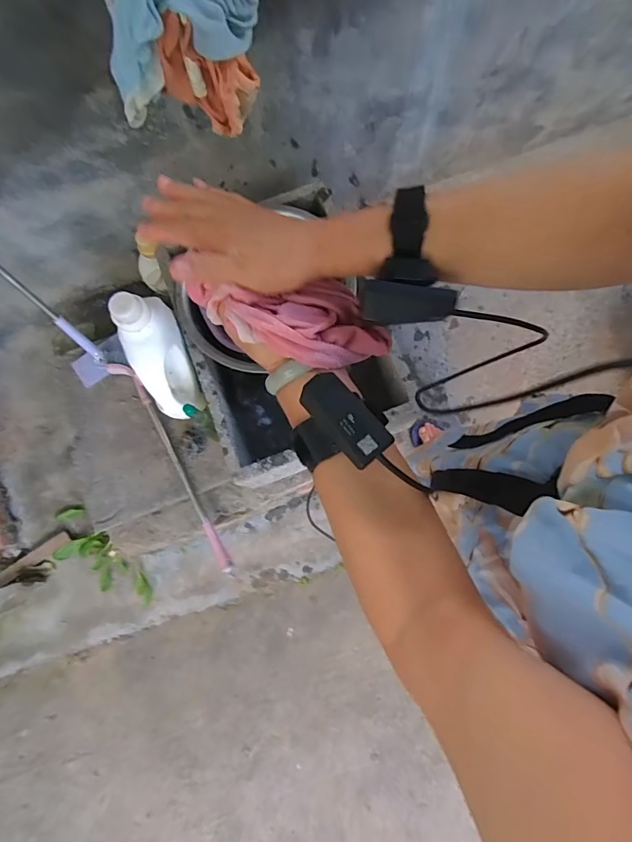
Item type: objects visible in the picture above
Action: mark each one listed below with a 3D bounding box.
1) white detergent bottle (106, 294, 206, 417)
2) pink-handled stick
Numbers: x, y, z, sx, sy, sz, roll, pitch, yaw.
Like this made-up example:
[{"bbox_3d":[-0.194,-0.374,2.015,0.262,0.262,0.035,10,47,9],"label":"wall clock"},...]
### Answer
[{"bbox_3d":[-0.326,-0.127,0.917,0.102,0.322,0.091,-16,50,-2],"label":"white detergent bottle"},{"bbox_3d":[-0.368,0.101,1.105,0.060,0.047,0.613,-32,81,-4],"label":"pink-handled stick"}]

